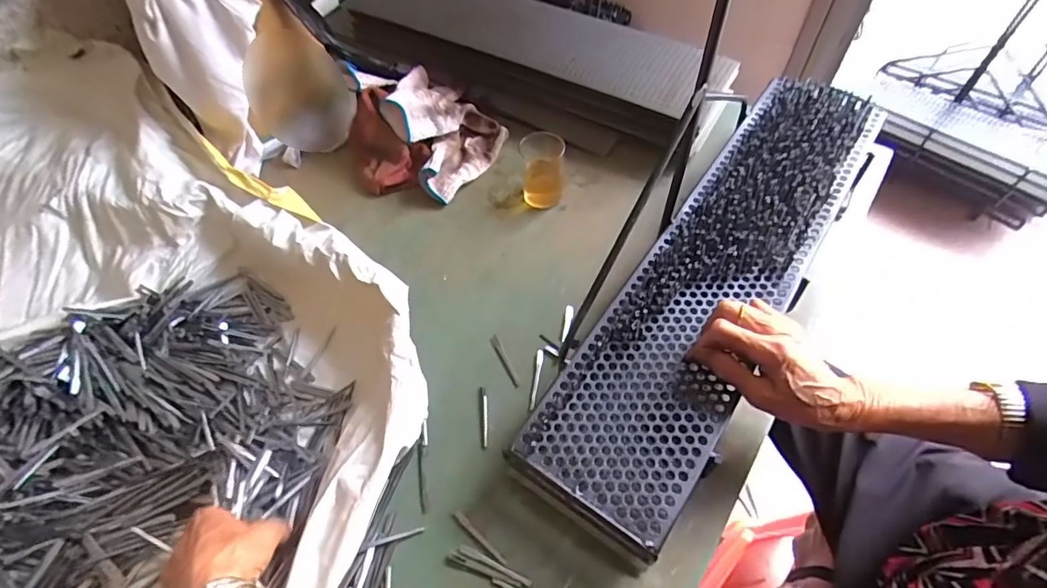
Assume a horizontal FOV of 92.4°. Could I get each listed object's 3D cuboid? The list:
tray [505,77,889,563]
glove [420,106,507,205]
[{"bbox_3d":[0.204,-0.034,0.509,0.144,0.027,0.574,31,69,19],"label":"tray"},{"bbox_3d":[-0.082,-0.200,0.703,0.074,0.045,0.160,19,60,16],"label":"glove"}]

